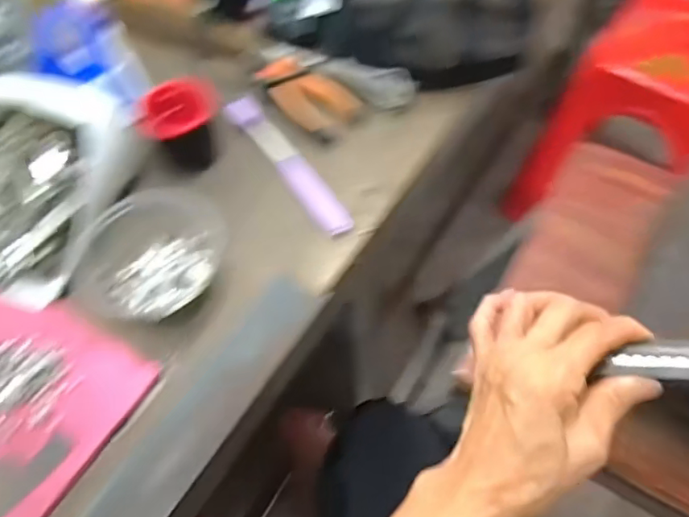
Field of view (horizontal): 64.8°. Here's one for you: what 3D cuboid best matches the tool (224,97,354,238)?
[{"bbox_3d":[-0.053,-0.092,0.511,0.032,0.010,0.187,-32,67,-17],"label":"tool"}]

